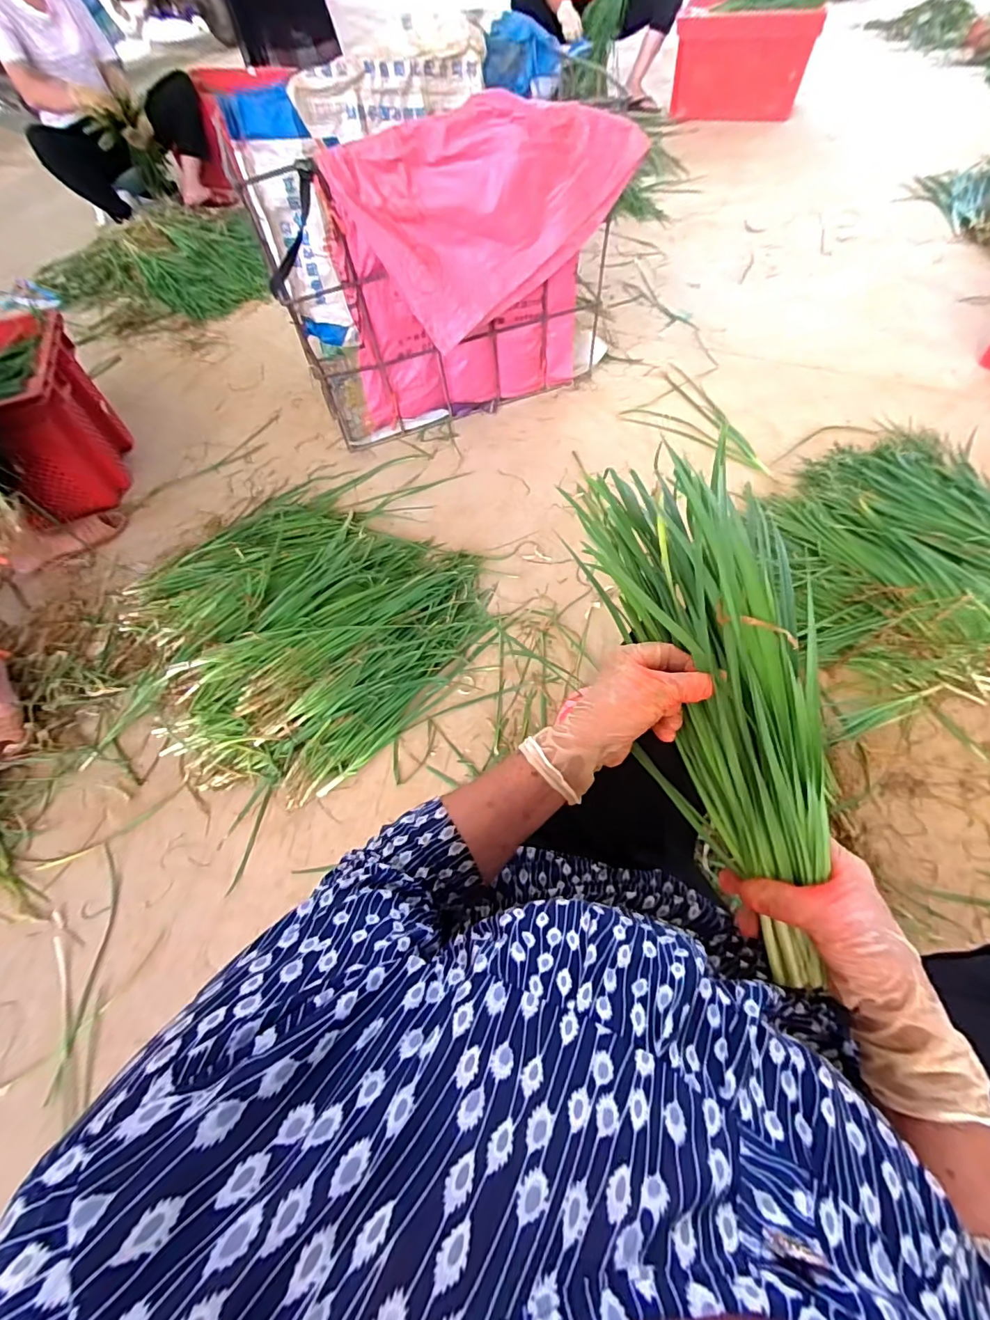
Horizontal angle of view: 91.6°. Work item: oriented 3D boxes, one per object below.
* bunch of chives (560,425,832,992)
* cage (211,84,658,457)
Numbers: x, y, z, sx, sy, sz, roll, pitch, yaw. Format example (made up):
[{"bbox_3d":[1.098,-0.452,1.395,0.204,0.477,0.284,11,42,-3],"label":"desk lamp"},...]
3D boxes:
[{"bbox_3d":[0.190,0.018,0.388,0.121,0.128,0.428,-12,71,-2],"label":"bunch of chives"},{"bbox_3d":[-0.149,-1.026,1.233,0.757,0.584,0.572,-20,63,-6],"label":"cage"}]

